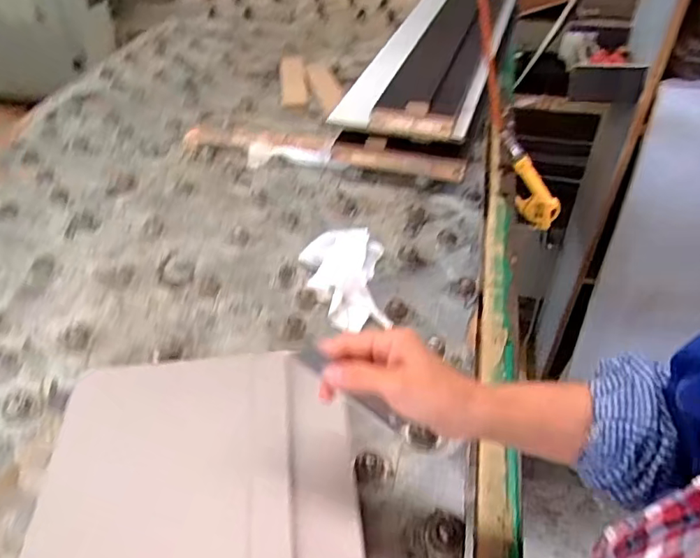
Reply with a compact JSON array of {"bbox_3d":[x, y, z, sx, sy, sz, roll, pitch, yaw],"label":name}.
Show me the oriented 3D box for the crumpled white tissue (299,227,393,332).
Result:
[{"bbox_3d":[-0.005,-0.004,0.683,0.097,0.027,0.158,-5,42,-3],"label":"crumpled white tissue"}]

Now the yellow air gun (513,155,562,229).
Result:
[{"bbox_3d":[0.308,-0.147,0.924,0.068,0.148,0.029,-11,38,24],"label":"yellow air gun"}]

